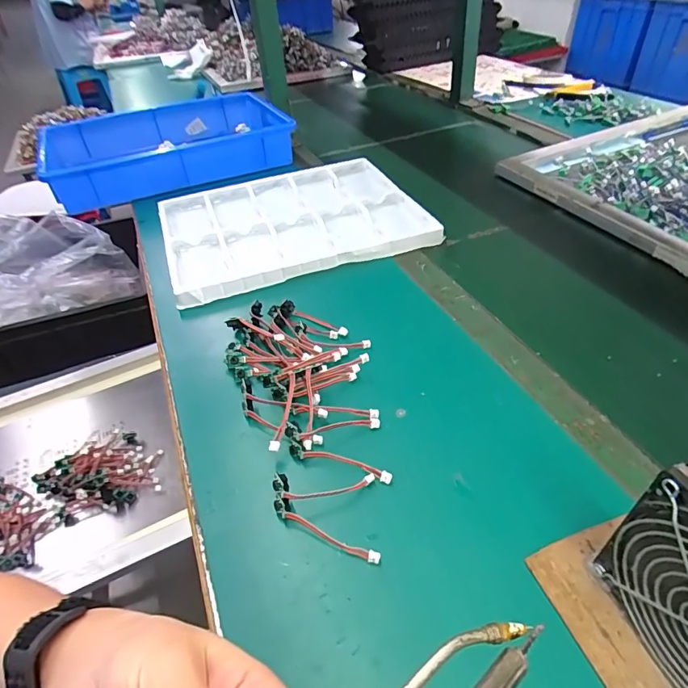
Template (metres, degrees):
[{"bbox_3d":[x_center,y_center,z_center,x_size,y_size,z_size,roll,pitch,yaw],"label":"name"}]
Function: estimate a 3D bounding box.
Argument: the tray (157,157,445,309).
[{"bbox_3d":[-0.077,-0.183,0.682,0.369,0.035,0.295,-18,44,-12],"label":"tray"}]

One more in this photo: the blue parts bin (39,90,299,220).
[{"bbox_3d":[-0.341,-0.385,0.880,0.424,0.089,0.337,-25,45,-19],"label":"blue parts bin"}]

